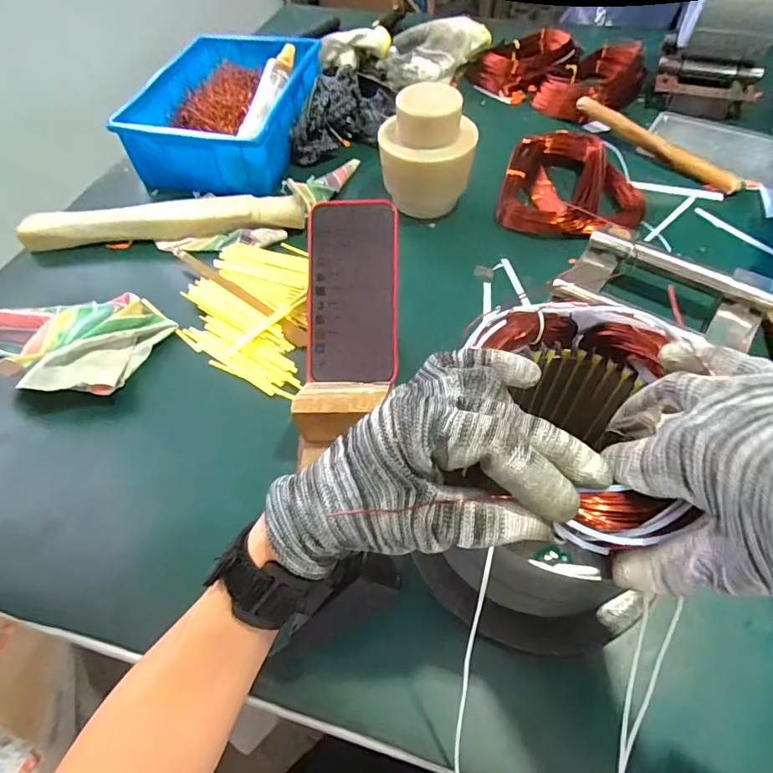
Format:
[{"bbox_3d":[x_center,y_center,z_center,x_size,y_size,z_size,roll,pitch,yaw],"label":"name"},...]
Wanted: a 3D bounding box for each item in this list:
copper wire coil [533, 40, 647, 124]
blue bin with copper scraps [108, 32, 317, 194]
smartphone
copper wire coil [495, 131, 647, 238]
[{"bbox_3d":[0.323,-0.471,0.751,0.177,0.048,0.099,-28,58,-17],"label":"copper wire coil"},{"bbox_3d":[-0.223,-0.391,0.684,0.205,0.085,0.288,11,56,10],"label":"blue bin with copper scraps"},{"bbox_3d":[-0.030,-0.084,0.438,0.079,0.015,0.159,1,97,-7],"label":"smartphone"},{"bbox_3d":[0.231,-0.247,0.595,0.169,0.044,0.147,14,56,12],"label":"copper wire coil"}]

